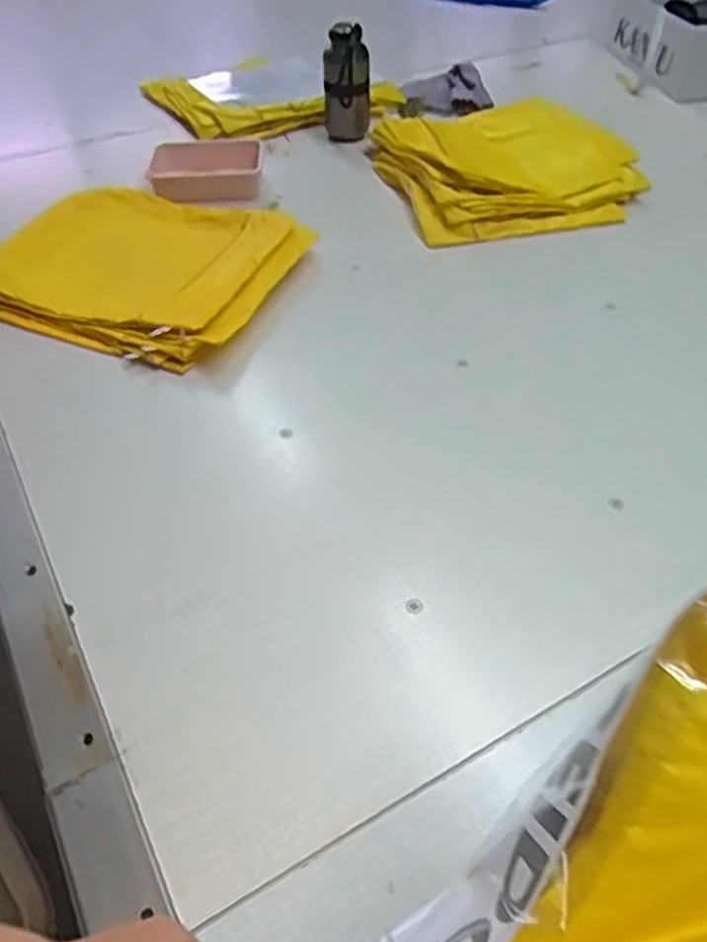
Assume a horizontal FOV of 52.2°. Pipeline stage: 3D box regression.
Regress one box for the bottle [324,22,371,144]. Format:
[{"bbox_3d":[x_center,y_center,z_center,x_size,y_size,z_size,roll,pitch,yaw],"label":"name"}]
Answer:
[{"bbox_3d":[-0.010,-0.661,1.236,0.079,0.158,0.068,-2,45,-1],"label":"bottle"}]

